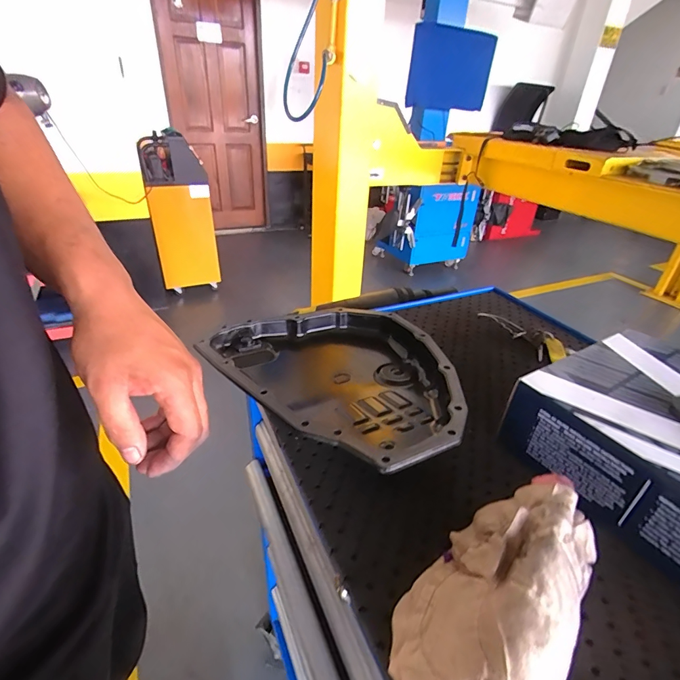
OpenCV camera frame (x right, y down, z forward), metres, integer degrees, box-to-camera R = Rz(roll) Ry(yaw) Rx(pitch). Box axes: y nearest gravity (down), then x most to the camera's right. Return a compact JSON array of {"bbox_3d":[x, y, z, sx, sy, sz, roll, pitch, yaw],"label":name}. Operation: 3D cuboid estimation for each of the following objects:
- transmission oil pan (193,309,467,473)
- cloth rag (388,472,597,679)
[{"bbox_3d":[0.007,0.034,0.446,0.229,0.054,0.302,-23,40,-39],"label":"transmission oil pan"},{"bbox_3d":[0.098,0.154,0.243,0.087,0.063,0.169,28,37,35],"label":"cloth rag"}]

